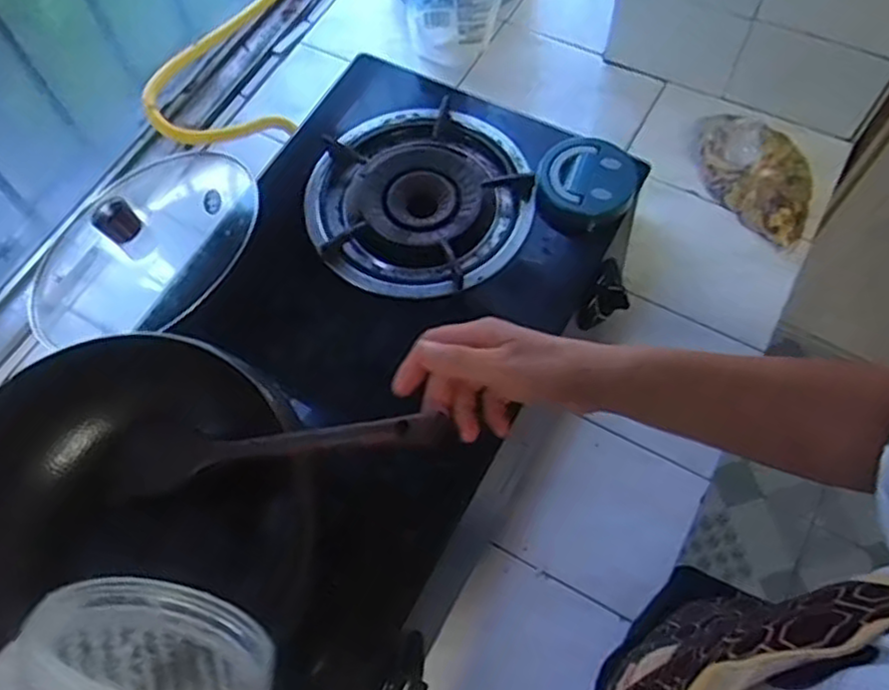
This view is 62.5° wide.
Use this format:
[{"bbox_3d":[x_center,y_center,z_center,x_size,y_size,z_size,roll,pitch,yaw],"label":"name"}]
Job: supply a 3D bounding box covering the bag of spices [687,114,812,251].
[{"bbox_3d":[0.330,-0.190,0.776,0.082,0.084,0.162,-36,68,-14],"label":"bag of spices"}]

